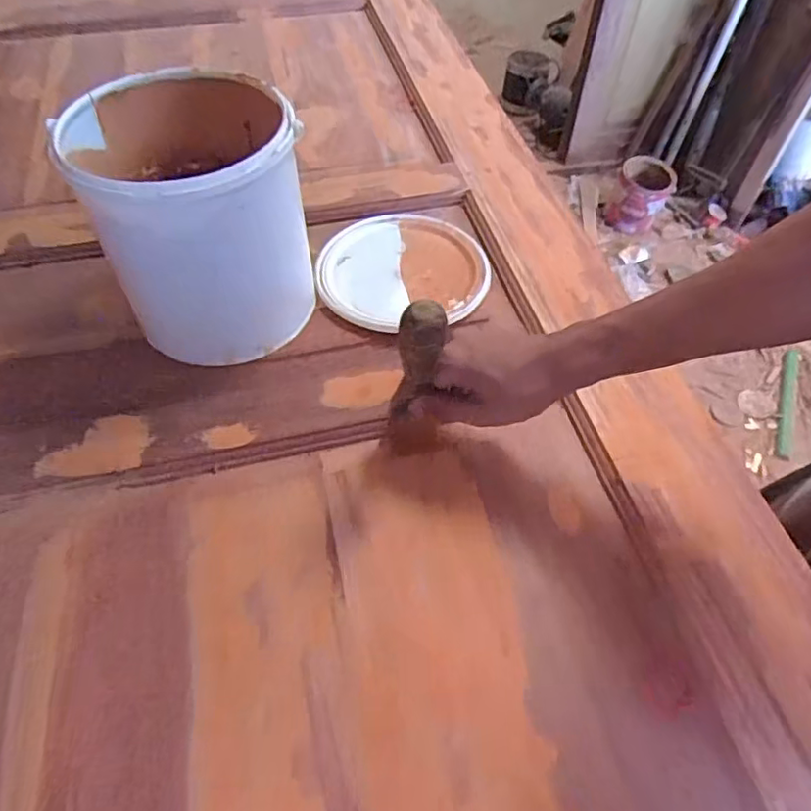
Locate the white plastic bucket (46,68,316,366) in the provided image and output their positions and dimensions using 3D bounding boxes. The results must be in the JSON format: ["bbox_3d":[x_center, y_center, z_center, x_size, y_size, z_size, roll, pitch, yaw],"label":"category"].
[{"bbox_3d":[-0.174,-0.157,0.542,0.168,0.198,0.164,-1,54,1],"label":"white plastic bucket"}]

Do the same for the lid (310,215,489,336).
[{"bbox_3d":[-0.005,-0.148,0.639,0.172,0.019,0.169,-1,54,1],"label":"lid"}]

